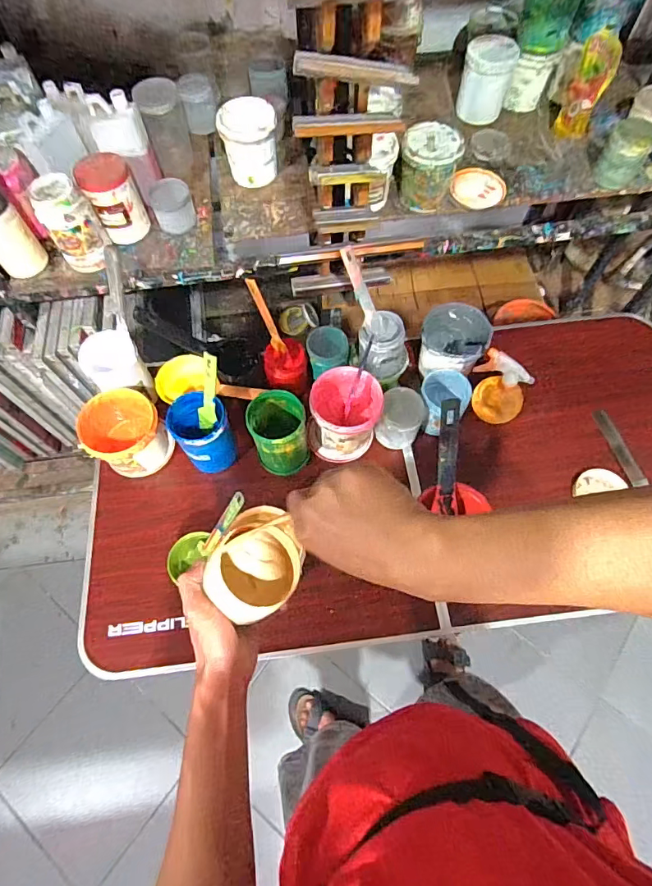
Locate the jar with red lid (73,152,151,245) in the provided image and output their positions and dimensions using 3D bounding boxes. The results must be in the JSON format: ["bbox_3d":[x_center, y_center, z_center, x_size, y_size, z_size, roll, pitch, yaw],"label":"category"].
[{"bbox_3d":[-0.437,-0.505,0.953,0.104,0.137,0.096,-24,68,-10],"label":"jar with red lid"}]

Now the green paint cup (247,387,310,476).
[{"bbox_3d":[-0.084,-0.019,0.818,0.099,0.125,0.106,0,66,0],"label":"green paint cup"}]

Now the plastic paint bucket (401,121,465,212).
[{"bbox_3d":[0.224,-0.599,0.997,0.125,0.116,0.115,11,66,5],"label":"plastic paint bucket"}]

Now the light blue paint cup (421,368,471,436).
[{"bbox_3d":[0.227,-0.084,0.879,0.091,0.092,0.087,0,66,0],"label":"light blue paint cup"}]

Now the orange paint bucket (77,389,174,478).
[{"bbox_3d":[-0.359,-0.012,0.833,0.125,0.125,0.131,0,66,0],"label":"orange paint bucket"}]

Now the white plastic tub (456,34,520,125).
[{"bbox_3d":[0.380,-0.862,1.092,0.113,0.132,0.106,0,66,0],"label":"white plastic tub"}]

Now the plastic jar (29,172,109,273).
[{"bbox_3d":[-0.506,-0.433,0.919,0.098,0.170,0.080,-25,68,-11],"label":"plastic jar"}]

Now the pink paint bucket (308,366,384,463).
[{"bbox_3d":[0.035,-0.050,0.854,0.123,0.128,0.134,0,66,0],"label":"pink paint bucket"}]

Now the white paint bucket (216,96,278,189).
[{"bbox_3d":[-0.174,-0.681,1.040,0.119,0.138,0.119,0,66,0],"label":"white paint bucket"}]

